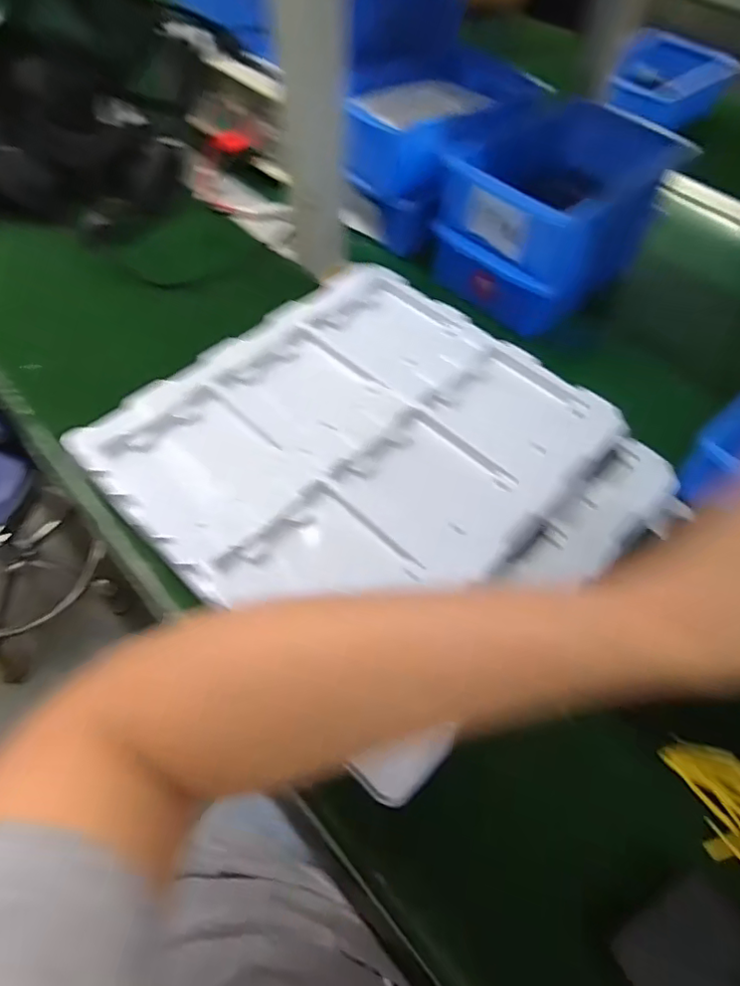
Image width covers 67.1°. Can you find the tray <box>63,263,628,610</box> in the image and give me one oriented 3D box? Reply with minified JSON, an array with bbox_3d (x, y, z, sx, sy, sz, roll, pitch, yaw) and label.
[{"bbox_3d":[-0.009,-0.045,0.426,0.319,0.020,0.283,-40,67,-21],"label":"tray"}]

